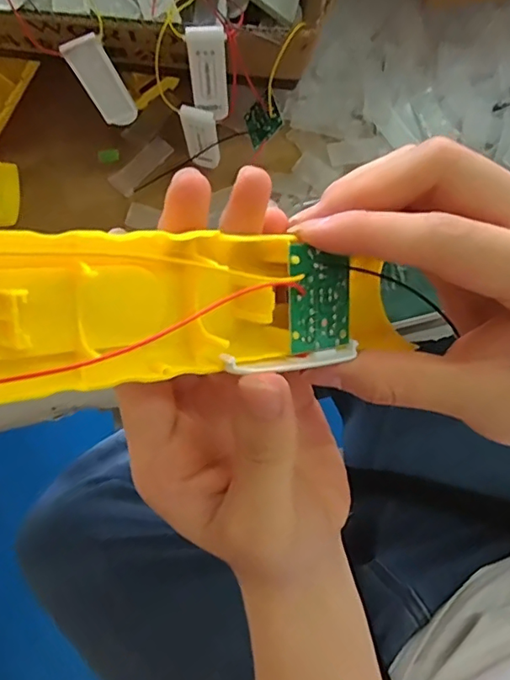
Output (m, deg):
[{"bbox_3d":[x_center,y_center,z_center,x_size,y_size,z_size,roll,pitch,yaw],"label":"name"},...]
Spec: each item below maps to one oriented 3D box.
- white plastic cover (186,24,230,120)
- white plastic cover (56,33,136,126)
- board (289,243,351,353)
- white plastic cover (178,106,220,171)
[{"bbox_3d":[-0.026,-0.148,0.293,0.020,0.049,0.006,-7,60,-3],"label":"white plastic cover"},{"bbox_3d":[-0.086,-0.145,0.298,0.021,0.053,0.004,-20,56,8],"label":"white plastic cover"},{"bbox_3d":[0.022,-0.014,0.172,0.025,0.004,0.034,-10,104,-32],"label":"board"},{"bbox_3d":[-0.034,-0.128,0.336,0.020,0.053,0.006,8,76,4],"label":"white plastic cover"}]

